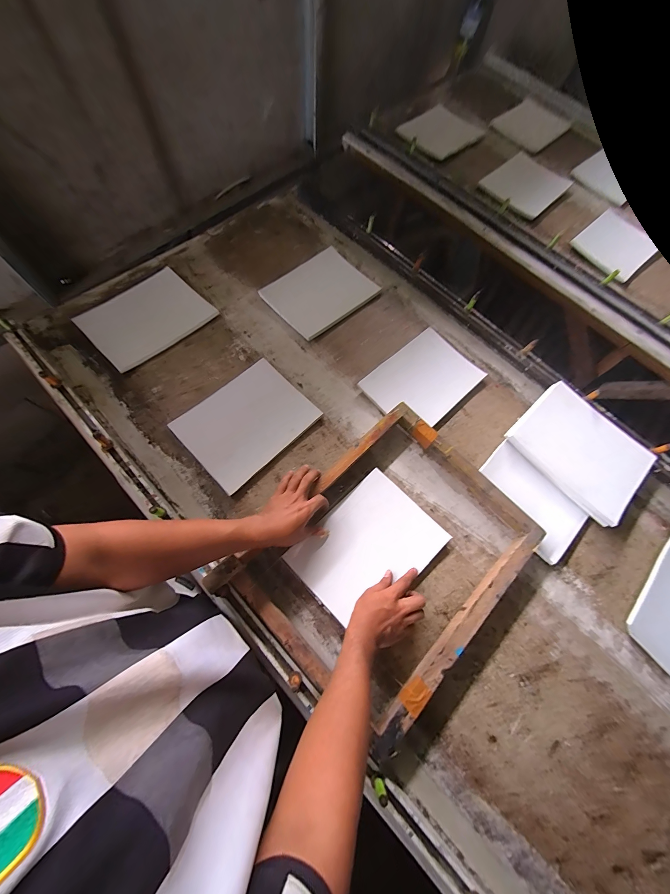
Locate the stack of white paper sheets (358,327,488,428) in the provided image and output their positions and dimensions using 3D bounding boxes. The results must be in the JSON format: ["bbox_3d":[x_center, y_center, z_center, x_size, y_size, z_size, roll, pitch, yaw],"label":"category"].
[{"bbox_3d":[0.216,-0.163,0.770,0.253,0.014,0.192,-41,84,-7],"label":"stack of white paper sheets"}]

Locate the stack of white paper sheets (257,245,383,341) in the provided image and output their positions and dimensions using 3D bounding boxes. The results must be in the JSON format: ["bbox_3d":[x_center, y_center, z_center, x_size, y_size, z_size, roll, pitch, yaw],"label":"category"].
[{"bbox_3d":[-0.040,-0.430,0.847,0.267,0.013,0.206,-39,77,-17],"label":"stack of white paper sheets"}]

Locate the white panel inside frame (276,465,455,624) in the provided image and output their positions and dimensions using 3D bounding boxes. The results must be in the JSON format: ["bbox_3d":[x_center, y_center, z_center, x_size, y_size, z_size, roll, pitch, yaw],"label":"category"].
[{"bbox_3d":[0.066,0.198,0.616,0.265,0.014,0.199,-41,76,-16],"label":"white panel inside frame"}]

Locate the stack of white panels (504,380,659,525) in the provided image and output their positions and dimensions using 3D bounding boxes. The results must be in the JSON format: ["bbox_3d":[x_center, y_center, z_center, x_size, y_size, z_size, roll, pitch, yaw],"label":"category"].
[{"bbox_3d":[0.564,0.005,0.715,0.210,0.029,0.273,-42,77,-13],"label":"stack of white panels"}]

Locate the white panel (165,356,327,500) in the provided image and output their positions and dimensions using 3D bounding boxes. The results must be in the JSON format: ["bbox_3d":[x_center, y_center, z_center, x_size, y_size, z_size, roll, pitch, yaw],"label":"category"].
[{"bbox_3d":[-0.198,-0.061,0.703,0.211,0.012,0.269,43,72,11],"label":"white panel"}]

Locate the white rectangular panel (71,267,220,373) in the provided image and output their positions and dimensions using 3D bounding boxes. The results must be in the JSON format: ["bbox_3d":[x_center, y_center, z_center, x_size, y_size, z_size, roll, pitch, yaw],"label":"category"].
[{"bbox_3d":[-0.470,-0.326,0.777,0.271,0.012,0.202,-41,82,-15],"label":"white rectangular panel"}]

